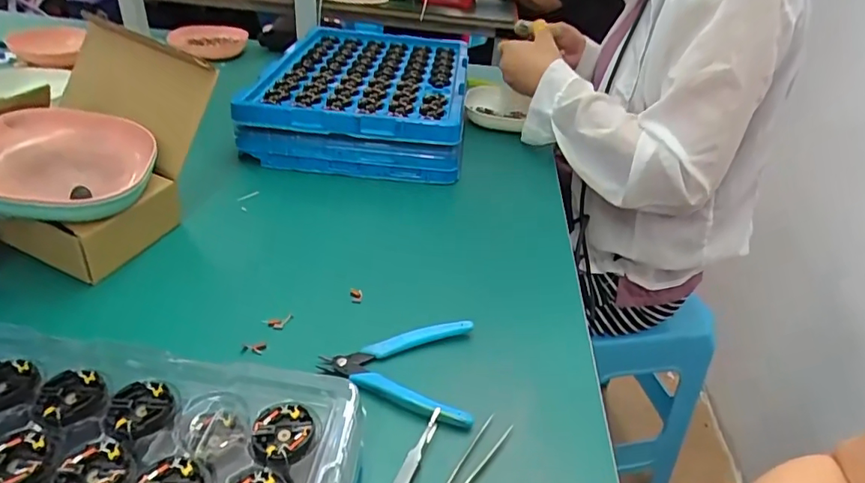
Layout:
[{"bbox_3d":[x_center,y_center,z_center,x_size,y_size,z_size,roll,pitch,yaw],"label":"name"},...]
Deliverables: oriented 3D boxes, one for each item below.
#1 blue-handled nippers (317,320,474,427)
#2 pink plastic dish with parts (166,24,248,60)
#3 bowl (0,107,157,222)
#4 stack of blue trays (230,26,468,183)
[{"bbox_3d":[-0.024,0.088,0.390,0.113,0.015,0.088,9,35,5],"label":"blue-handled nippers"},{"bbox_3d":[-0.445,-0.398,1.030,0.136,0.029,0.143,4,36,-3],"label":"pink plastic dish with parts"},{"bbox_3d":[-0.323,-0.072,0.456,0.138,0.040,0.135,-4,37,-13],"label":"bowl"},{"bbox_3d":[-0.085,-0.243,0.779,0.271,0.065,0.398,6,35,0],"label":"stack of blue trays"}]

